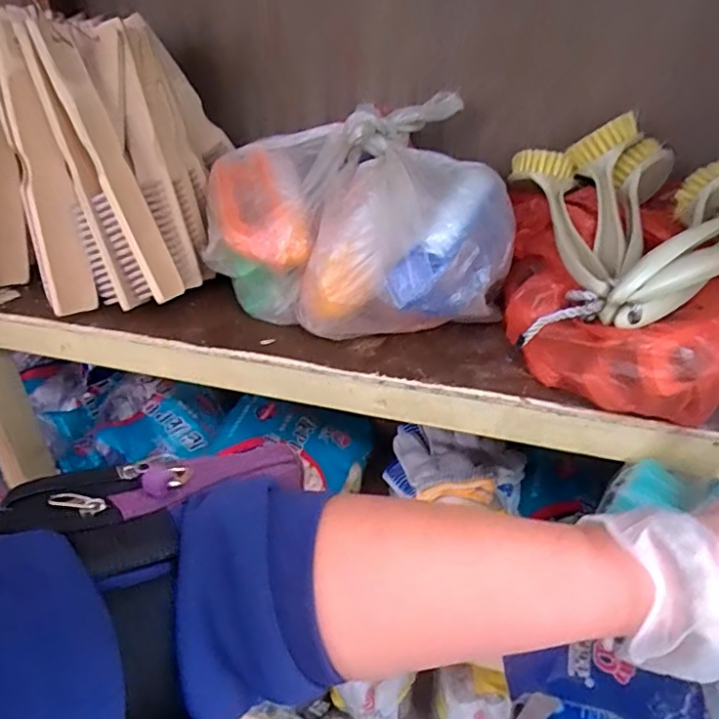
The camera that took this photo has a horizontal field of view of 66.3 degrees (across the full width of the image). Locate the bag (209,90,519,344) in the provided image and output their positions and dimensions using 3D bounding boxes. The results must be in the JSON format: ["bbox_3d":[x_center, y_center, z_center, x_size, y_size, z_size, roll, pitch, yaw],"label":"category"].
[{"bbox_3d":[-0.002,-0.109,0.439,0.234,0.139,0.185,-6,34,-12],"label":"bag"}]

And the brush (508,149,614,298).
[{"bbox_3d":[0.161,-0.107,0.423,0.044,0.033,0.182,-1,51,-3],"label":"brush"}]

